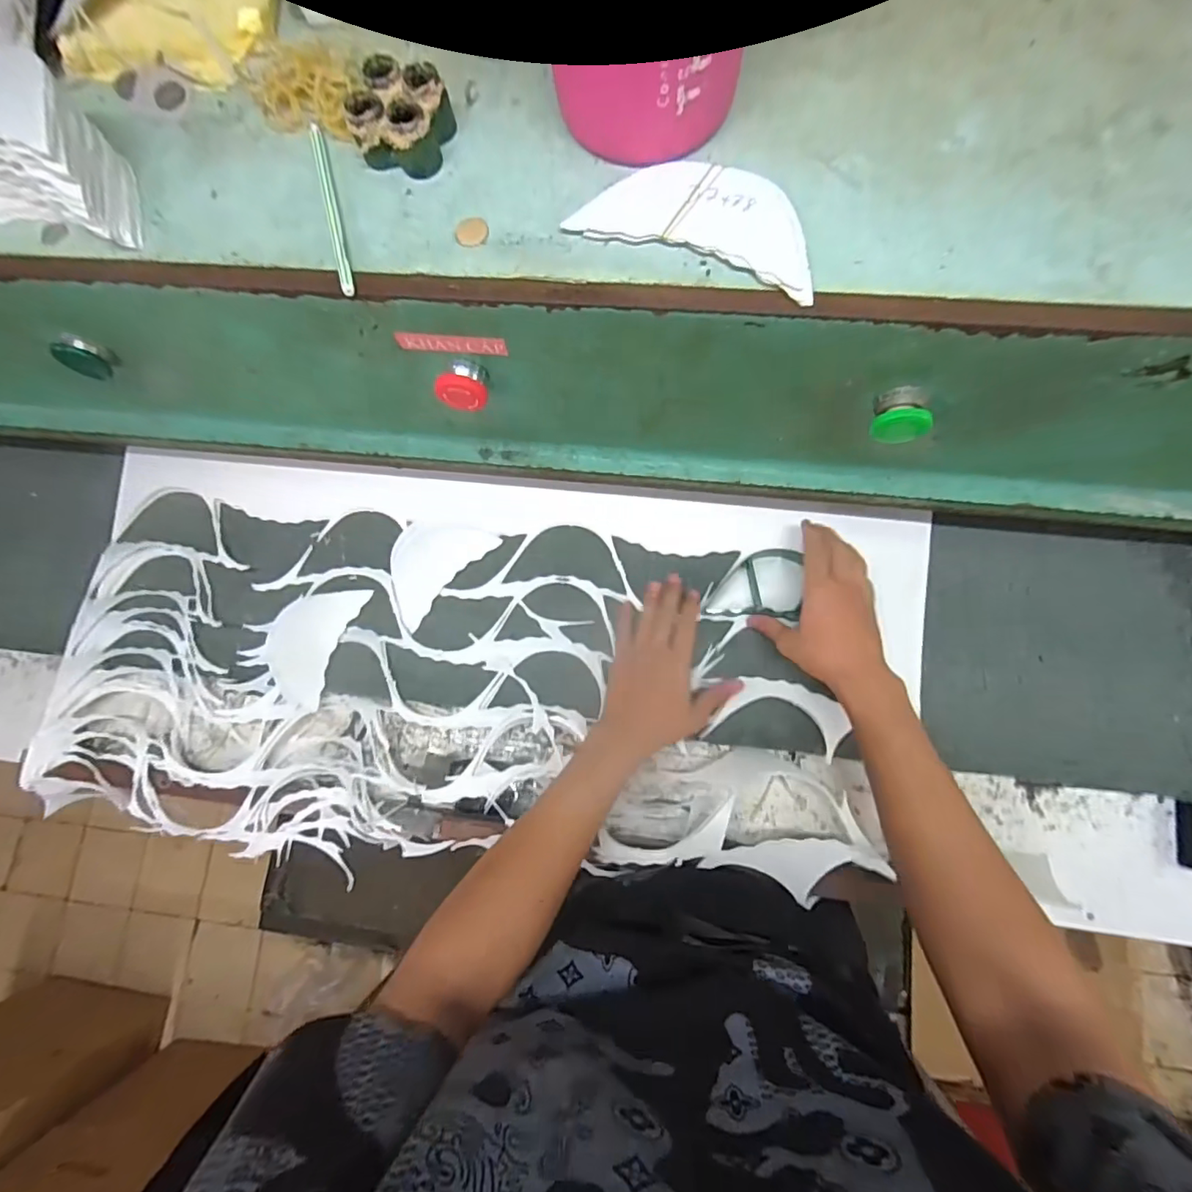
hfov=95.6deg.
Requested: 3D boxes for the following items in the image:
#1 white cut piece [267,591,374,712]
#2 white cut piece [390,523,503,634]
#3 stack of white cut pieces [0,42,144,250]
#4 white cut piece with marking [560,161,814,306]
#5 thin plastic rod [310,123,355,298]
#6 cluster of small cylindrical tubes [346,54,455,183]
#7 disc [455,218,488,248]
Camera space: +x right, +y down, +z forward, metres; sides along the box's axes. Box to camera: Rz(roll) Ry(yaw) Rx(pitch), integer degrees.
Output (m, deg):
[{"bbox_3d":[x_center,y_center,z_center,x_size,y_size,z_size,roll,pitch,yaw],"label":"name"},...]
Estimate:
[{"bbox_3d":[-0.318,0.047,0.599,0.082,0.007,0.138,23,82,8],"label":"white cut piece"},{"bbox_3d":[-0.186,-0.040,0.605,0.087,0.004,0.134,42,83,10],"label":"white cut piece"},{"bbox_3d":[-0.367,-0.282,0.334,0.140,0.077,0.069,15,79,6],"label":"stack of white cut pieces"},{"bbox_3d":[0.068,-0.236,0.333,0.149,0.009,0.072,22,82,8],"label":"white cut piece with marking"},{"bbox_3d":[-0.173,-0.253,0.350,0.008,0.010,0.134,-16,79,1],"label":"thin plastic rod"},{"bbox_3d":[-0.125,-0.308,0.347,0.053,0.028,0.054,15,81,7],"label":"cluster of small cylindrical tubes"},{"bbox_3d":[-0.079,-0.233,0.346,0.021,0.004,0.022,-1,80,4],"label":"disc"}]

